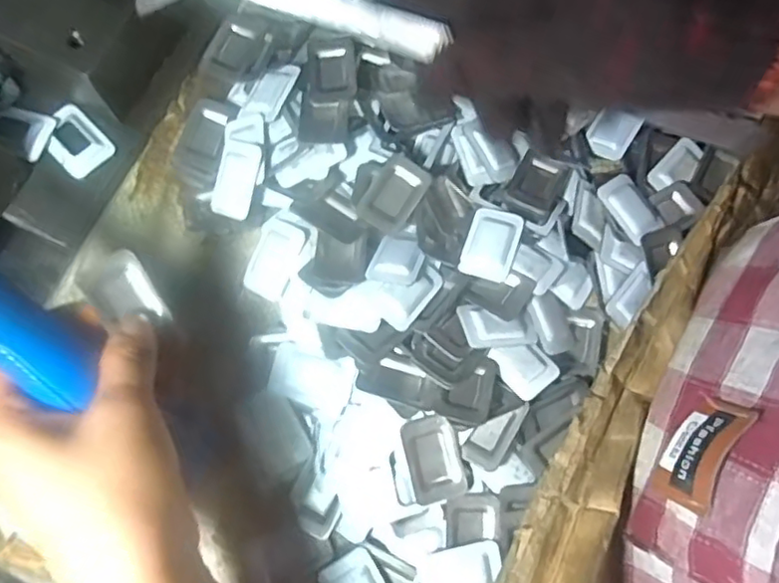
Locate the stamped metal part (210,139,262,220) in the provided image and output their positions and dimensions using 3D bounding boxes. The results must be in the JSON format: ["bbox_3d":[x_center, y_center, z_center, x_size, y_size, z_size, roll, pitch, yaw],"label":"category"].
[{"bbox_3d":[-0.082,-0.060,0.327,0.024,0.004,0.040,14,90,20],"label":"stamped metal part"}]

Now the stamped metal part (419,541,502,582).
[{"bbox_3d":[0.034,0.134,0.290,0.040,0.007,0.024,-13,71,-5],"label":"stamped metal part"}]

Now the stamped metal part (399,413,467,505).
[{"bbox_3d":[0.021,0.081,0.295,0.026,0.010,0.040,-15,71,-6],"label":"stamped metal part"}]

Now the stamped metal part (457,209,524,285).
[{"bbox_3d":[0.054,-0.026,0.323,0.026,0.005,0.040,19,71,6],"label":"stamped metal part"}]

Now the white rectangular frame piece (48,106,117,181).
[{"bbox_3d":[-0.164,-0.079,0.321,0.026,0.005,0.040,-43,76,-14],"label":"white rectangular frame piece"}]

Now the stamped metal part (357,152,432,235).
[{"bbox_3d":[0.003,-0.052,0.326,0.027,0.010,0.040,31,73,10],"label":"stamped metal part"}]

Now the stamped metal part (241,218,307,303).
[{"bbox_3d":[-0.061,-0.018,0.325,0.026,0.004,0.041,26,95,18],"label":"stamped metal part"}]

